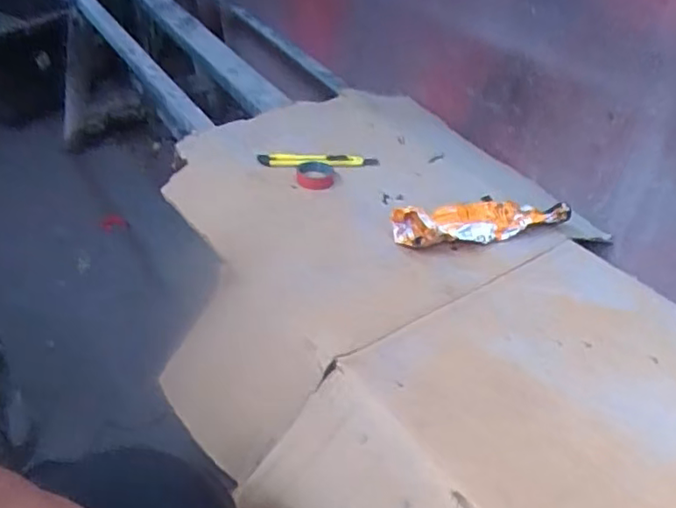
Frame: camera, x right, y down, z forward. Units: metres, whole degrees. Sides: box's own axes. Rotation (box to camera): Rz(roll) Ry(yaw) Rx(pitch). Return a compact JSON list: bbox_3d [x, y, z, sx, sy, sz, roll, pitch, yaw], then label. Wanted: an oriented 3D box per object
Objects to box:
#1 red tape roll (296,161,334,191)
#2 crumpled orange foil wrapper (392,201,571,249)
[{"bbox_3d":[-0.026,-0.092,0.714,0.045,0.008,0.043,8,50,-9],"label":"red tape roll"},{"bbox_3d":[0.156,-0.038,0.649,0.202,0.039,0.051,-9,41,-21],"label":"crumpled orange foil wrapper"}]

